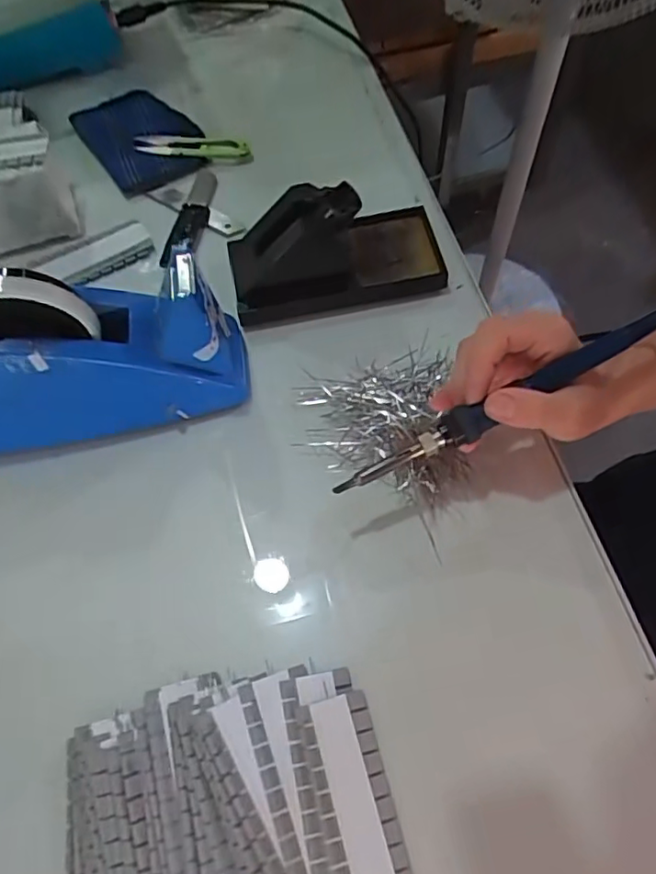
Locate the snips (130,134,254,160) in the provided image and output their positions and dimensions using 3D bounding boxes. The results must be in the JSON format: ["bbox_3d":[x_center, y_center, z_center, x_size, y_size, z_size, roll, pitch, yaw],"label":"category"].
[{"bbox_3d":[-0.124,-0.263,0.535,0.103,0.015,0.022,0,63,4],"label":"snips"}]

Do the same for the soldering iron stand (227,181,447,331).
[{"bbox_3d":[0.008,-0.147,0.442,0.159,0.070,0.078,-8,61,-7],"label":"soldering iron stand"}]

